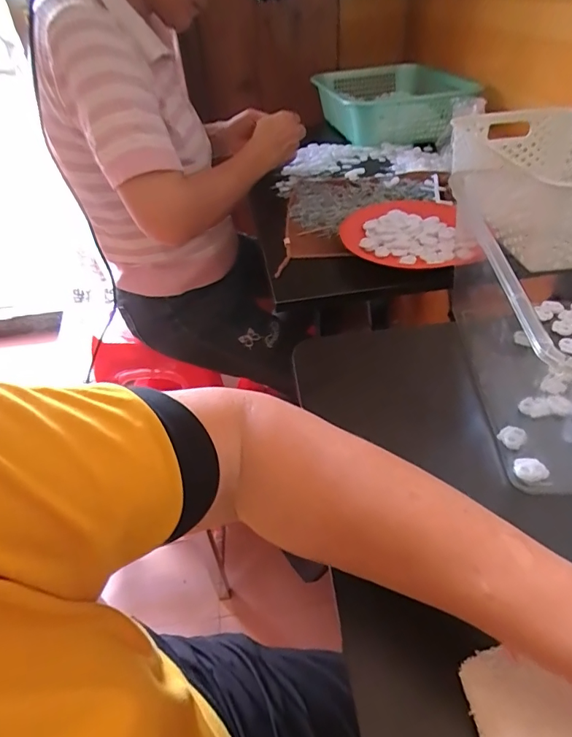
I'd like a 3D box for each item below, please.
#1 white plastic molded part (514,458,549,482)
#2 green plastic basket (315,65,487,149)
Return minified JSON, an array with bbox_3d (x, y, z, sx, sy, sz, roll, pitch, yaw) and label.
[{"bbox_3d":[0.185,0.076,0.343,0.022,0.007,0.015,10,43,17],"label":"white plastic molded part"},{"bbox_3d":[0.238,-0.651,1.110,0.280,0.095,0.443,-7,41,-2],"label":"green plastic basket"}]

